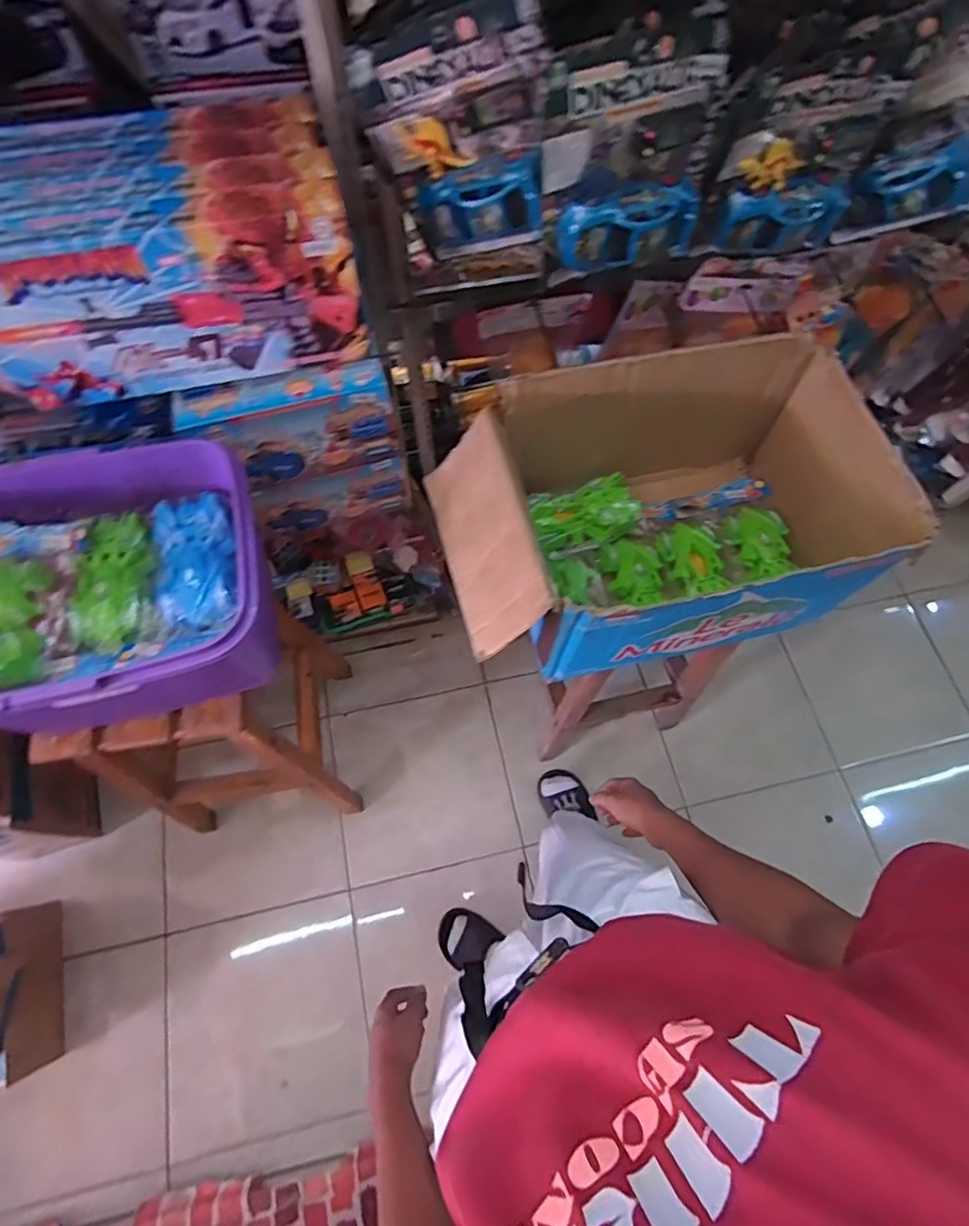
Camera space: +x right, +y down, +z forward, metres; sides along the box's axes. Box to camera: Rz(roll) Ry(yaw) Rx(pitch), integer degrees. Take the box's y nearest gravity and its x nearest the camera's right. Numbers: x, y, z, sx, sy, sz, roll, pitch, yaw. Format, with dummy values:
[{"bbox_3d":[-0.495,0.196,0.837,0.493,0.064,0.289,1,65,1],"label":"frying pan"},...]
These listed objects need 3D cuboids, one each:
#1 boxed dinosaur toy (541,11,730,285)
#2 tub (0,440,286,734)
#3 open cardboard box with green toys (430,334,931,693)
[{"bbox_3d":[0.158,-0.478,0.635,0.194,0.193,0.103,-21,69,-10],"label":"boxed dinosaur toy"},{"bbox_3d":[-0.459,-0.029,0.717,0.390,0.179,0.307,-15,68,-8],"label":"tub"},{"bbox_3d":[0.211,-0.125,0.785,0.521,0.267,0.339,-11,68,-7],"label":"open cardboard box with green toys"}]

